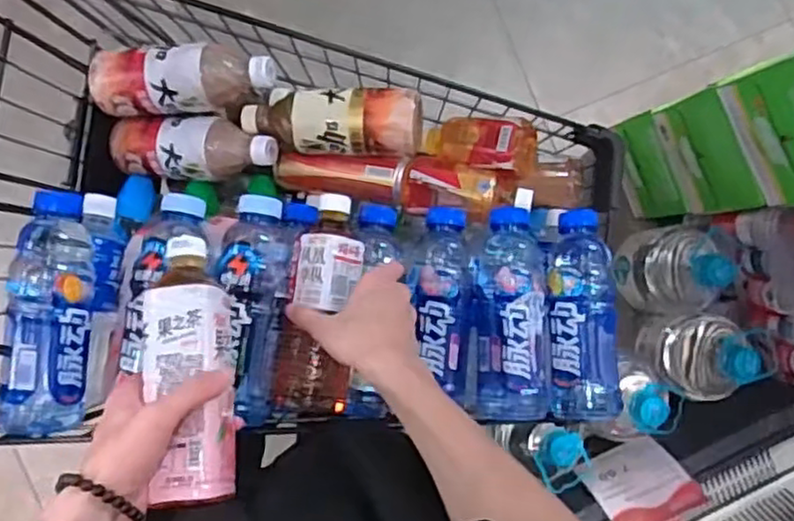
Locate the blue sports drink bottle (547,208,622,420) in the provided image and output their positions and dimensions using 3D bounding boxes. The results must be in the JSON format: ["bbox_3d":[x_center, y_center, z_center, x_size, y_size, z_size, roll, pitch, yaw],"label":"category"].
[{"bbox_3d":[0.181,0.051,0.711,0.063,0.060,0.208,3,77,-7],"label":"blue sports drink bottle"}]

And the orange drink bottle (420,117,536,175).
[{"bbox_3d":[0.087,-0.122,0.759,0.120,0.053,0.064,8,89,15],"label":"orange drink bottle"}]

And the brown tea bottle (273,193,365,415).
[{"bbox_3d":[-0.071,0.039,0.678,0.066,0.067,0.207,9,81,-7],"label":"brown tea bottle"}]

